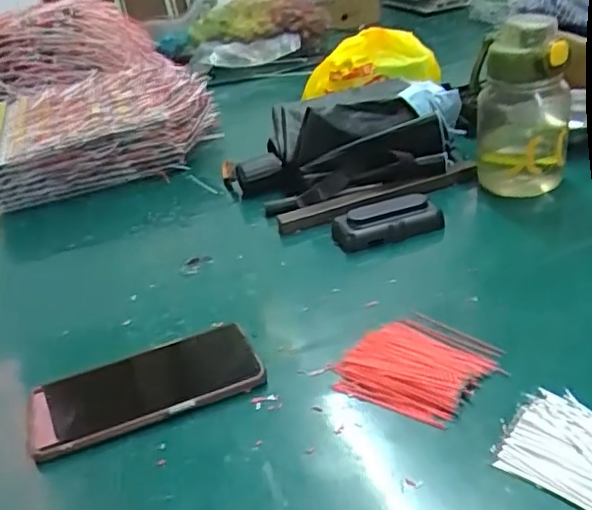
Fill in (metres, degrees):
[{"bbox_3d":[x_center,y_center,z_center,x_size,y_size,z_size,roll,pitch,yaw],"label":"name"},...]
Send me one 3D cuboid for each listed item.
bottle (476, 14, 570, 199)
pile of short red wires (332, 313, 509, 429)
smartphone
[{"bbox_3d":[0.229,-0.148,0.605,0.089,0.169,0.074,1,31,21],"label":"bottle"},{"bbox_3d":[0.084,0.077,0.426,0.096,0.017,0.091,-31,34,-31],"label":"pile of short red wires"},{"bbox_3d":[-0.112,0.096,0.445,0.162,0.014,0.080,-19,30,-13],"label":"smartphone"}]

